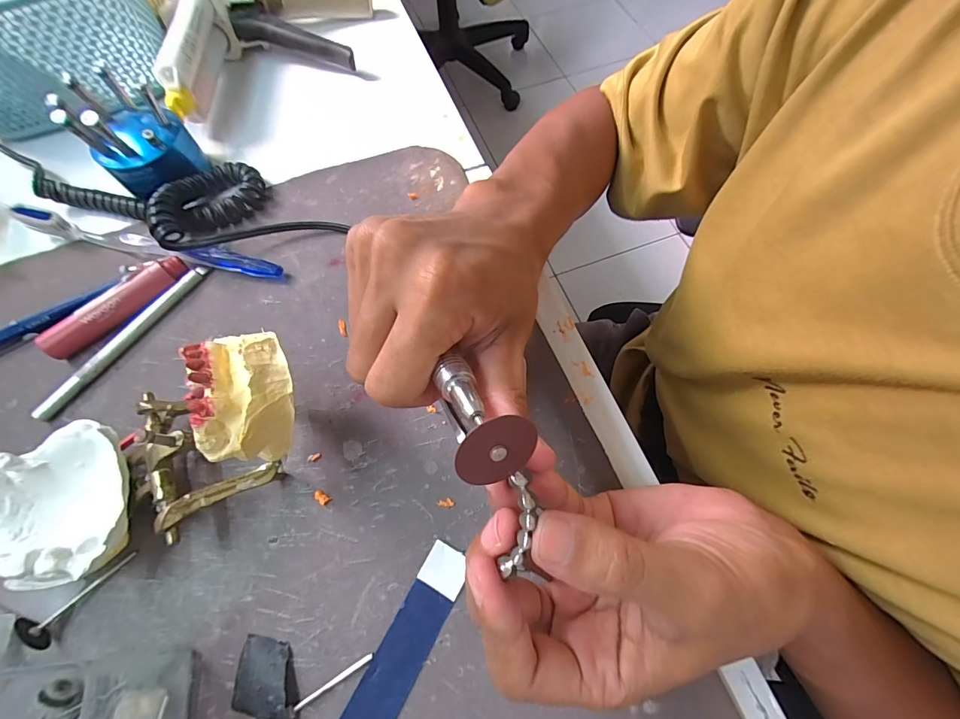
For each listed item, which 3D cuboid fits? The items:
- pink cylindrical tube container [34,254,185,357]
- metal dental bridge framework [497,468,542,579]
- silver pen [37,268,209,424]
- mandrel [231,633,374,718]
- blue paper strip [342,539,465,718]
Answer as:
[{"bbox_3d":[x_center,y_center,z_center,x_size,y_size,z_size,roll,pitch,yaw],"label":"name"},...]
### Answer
[{"bbox_3d":[-0.221,-0.033,0.254,0.088,0.017,0.014,-39,71,-15],"label":"pink cylindrical tube container"},{"bbox_3d":[0.013,0.050,0.128,0.008,0.007,0.030,6,77,3],"label":"metal dental bridge framework"},{"bbox_3d":[-0.211,-0.013,0.250,0.006,0.009,0.119,30,70,13],"label":"silver pen"},{"bbox_3d":[-0.079,0.139,0.180,0.057,0.007,0.027,4,66,2],"label":"mandrel"},{"bbox_3d":[-0.037,0.133,0.183,0.021,0.004,0.102,27,69,12],"label":"blue paper strip"}]

